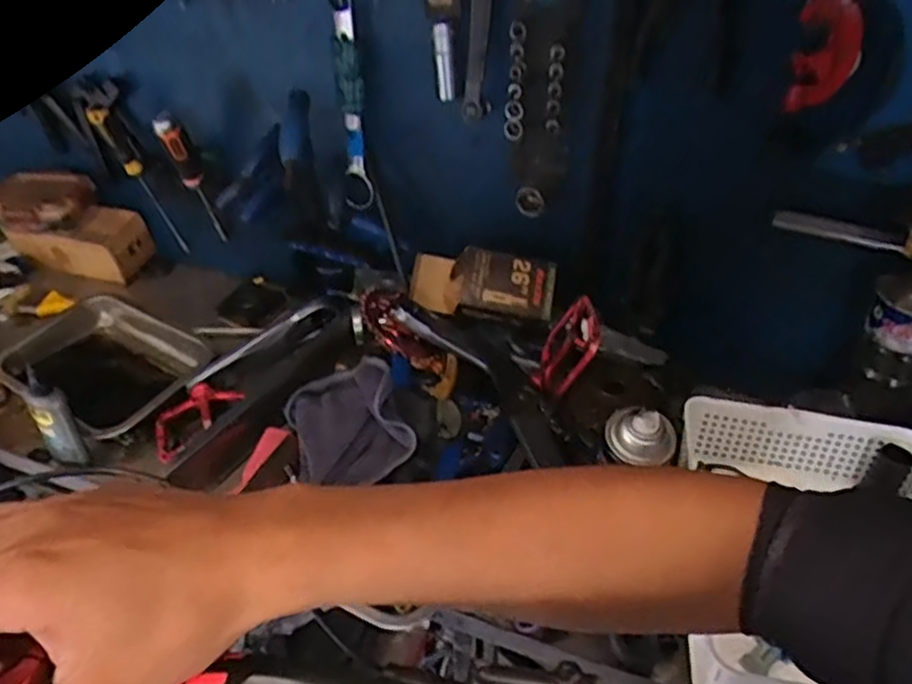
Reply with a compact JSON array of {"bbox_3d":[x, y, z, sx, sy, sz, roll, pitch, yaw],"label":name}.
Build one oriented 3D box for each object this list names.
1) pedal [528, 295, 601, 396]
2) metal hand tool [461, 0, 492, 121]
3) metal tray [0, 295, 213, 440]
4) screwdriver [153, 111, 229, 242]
[{"bbox_3d":[0.125,0.013,0.802,0.025,0.113,0.102,25,33,-15],"label":"pedal"},{"bbox_3d":[0.024,-0.311,0.756,0.035,0.159,0.018,23,38,23],"label":"metal hand tool"},{"bbox_3d":[-0.452,0.032,0.934,0.252,0.052,0.187,23,43,26],"label":"metal tray"},{"bbox_3d":[-0.360,-0.223,1.000,0.029,0.228,0.040,5,60,5],"label":"screwdriver"}]

